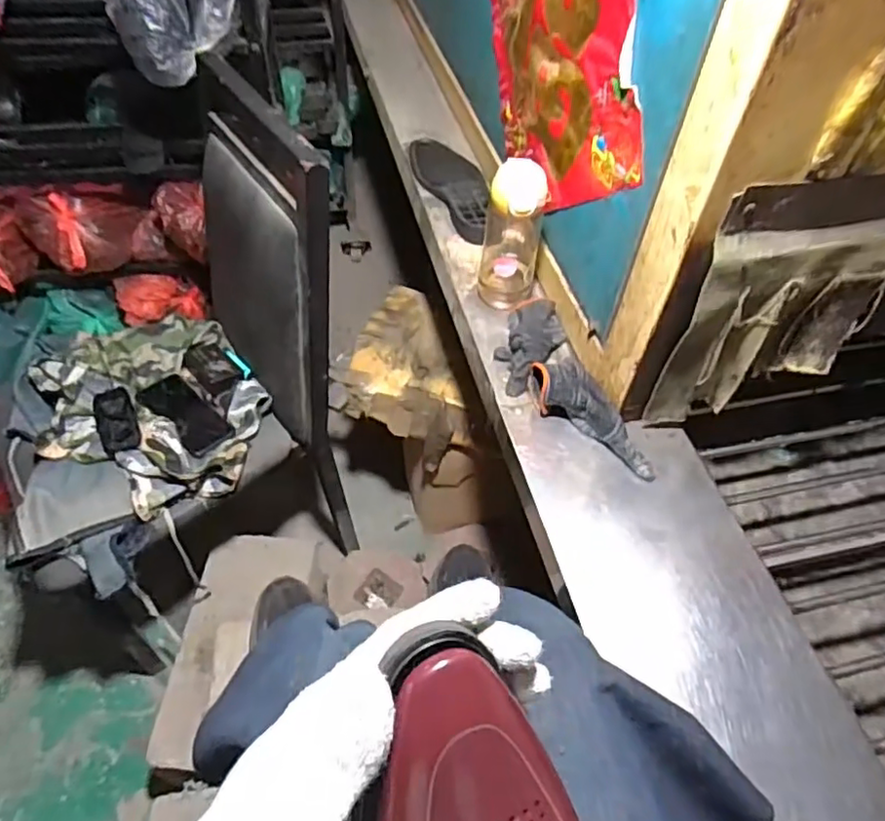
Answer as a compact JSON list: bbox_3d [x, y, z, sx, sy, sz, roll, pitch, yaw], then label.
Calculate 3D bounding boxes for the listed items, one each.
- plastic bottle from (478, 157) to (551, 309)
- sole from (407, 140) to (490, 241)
[{"bbox_3d":[0.090,-0.215,0.790,0.073,0.193,0.073,8,53,3],"label":"plastic bottle"},{"bbox_3d":[0.021,-0.358,1.003,0.093,0.038,0.265,-11,54,-12],"label":"sole"}]

